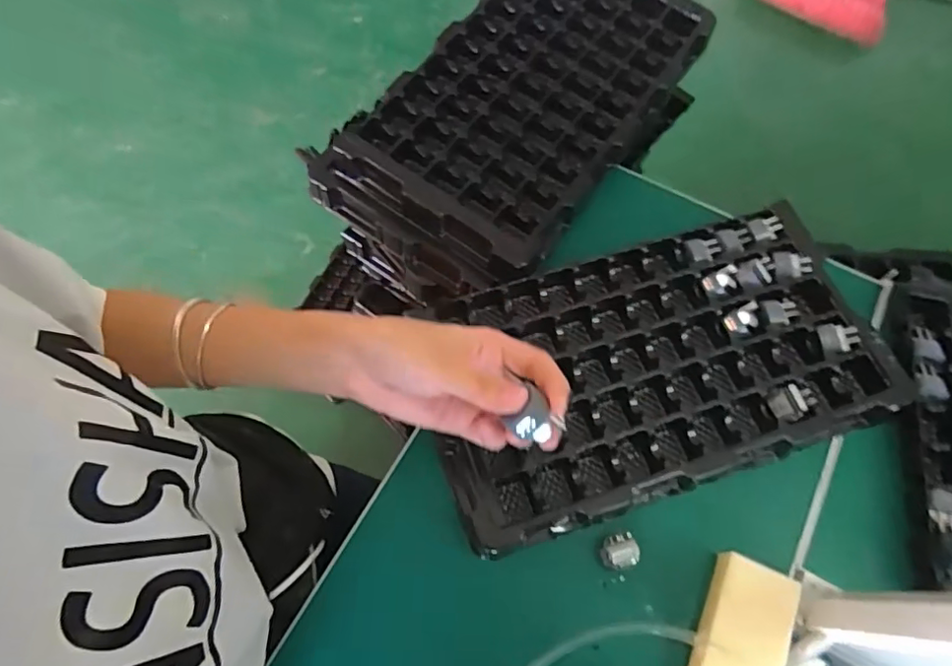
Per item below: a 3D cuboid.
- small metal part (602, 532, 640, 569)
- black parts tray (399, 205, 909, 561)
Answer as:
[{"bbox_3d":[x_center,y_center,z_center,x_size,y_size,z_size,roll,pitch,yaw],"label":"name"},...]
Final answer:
[{"bbox_3d":[0.104,0.161,0.422,0.023,0.031,0.023,-13,67,-6],"label":"small metal part"},{"bbox_3d":[0.141,0.024,0.467,0.359,0.035,0.202,-16,67,-8],"label":"black parts tray"}]

